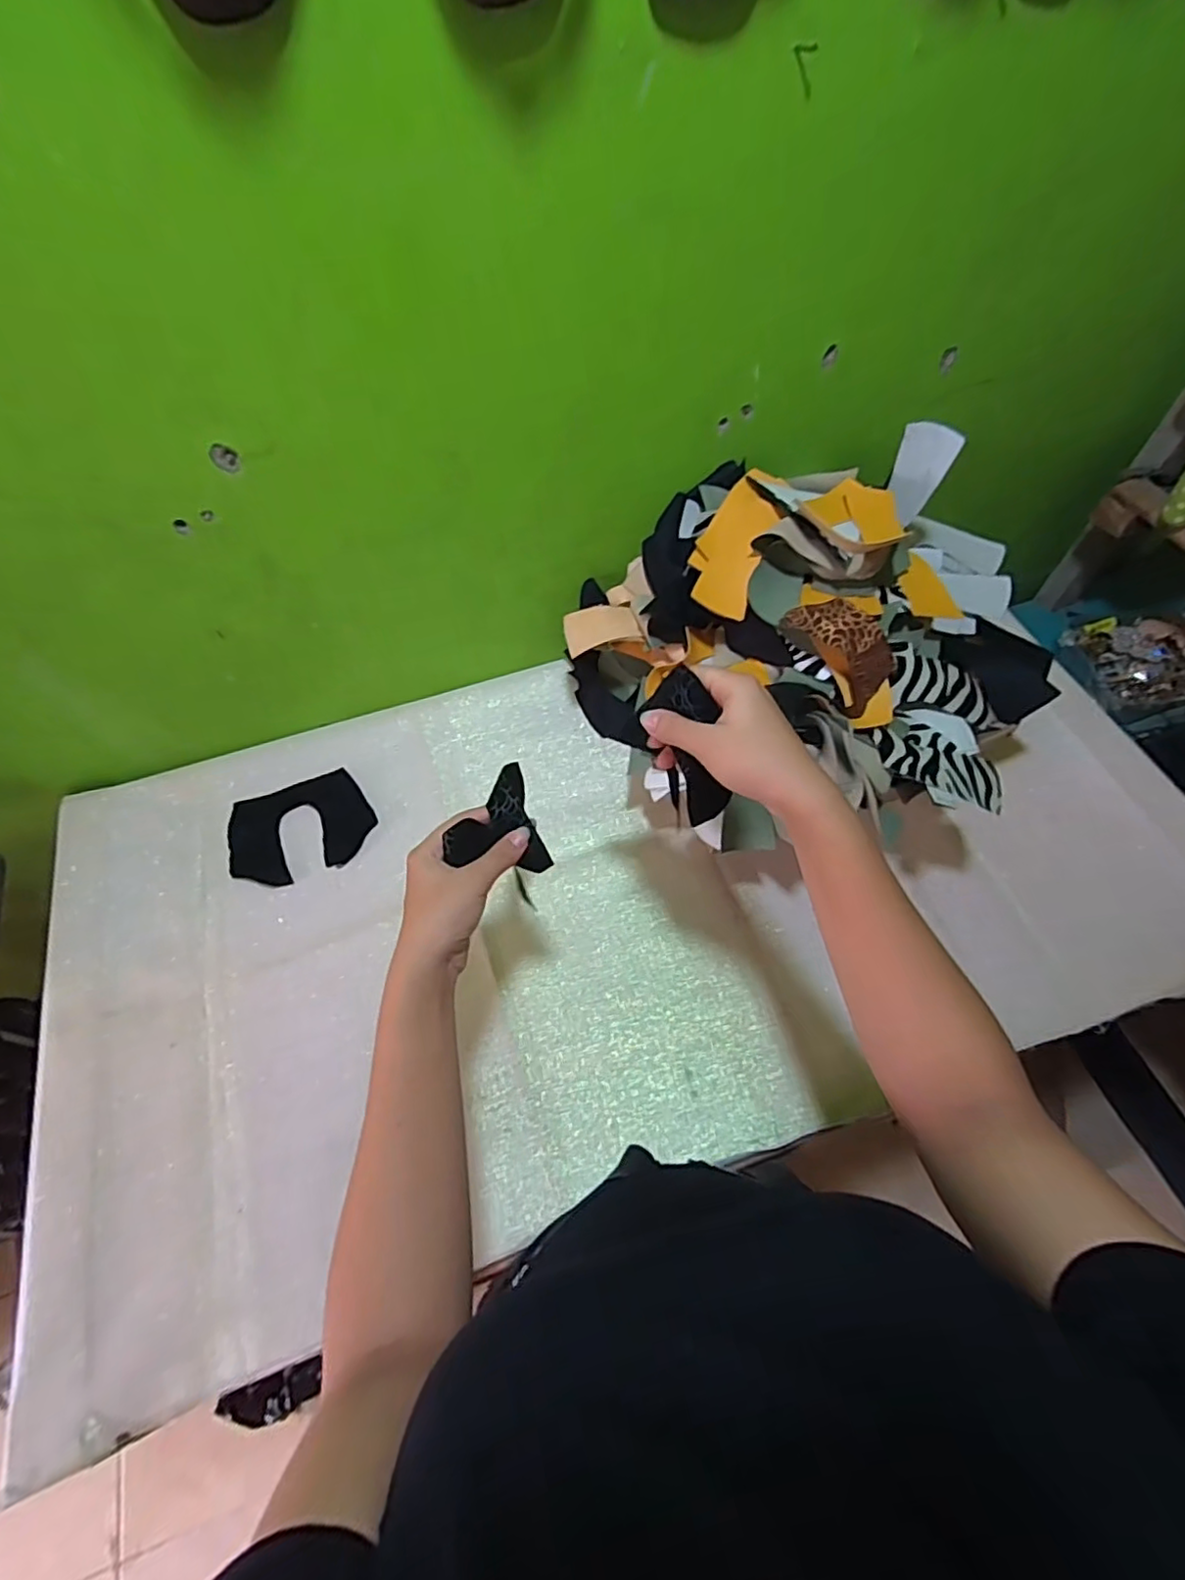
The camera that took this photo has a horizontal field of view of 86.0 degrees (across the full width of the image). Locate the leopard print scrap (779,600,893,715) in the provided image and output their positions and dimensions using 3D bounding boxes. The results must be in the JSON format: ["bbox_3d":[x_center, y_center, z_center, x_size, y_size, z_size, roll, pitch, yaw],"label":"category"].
[{"bbox_3d":[0.223,-0.127,0.566,0.062,0.052,0.099,-35,64,-18],"label":"leopard print scrap"}]

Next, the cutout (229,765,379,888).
[{"bbox_3d":[-0.330,0.043,0.720,0.153,0.005,0.118,-21,66,-13],"label":"cutout"}]

